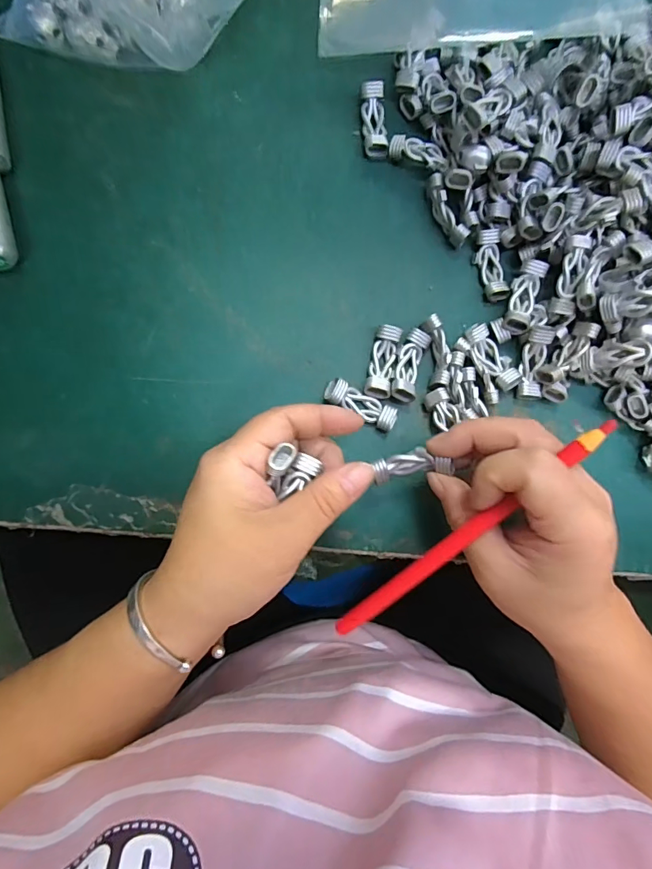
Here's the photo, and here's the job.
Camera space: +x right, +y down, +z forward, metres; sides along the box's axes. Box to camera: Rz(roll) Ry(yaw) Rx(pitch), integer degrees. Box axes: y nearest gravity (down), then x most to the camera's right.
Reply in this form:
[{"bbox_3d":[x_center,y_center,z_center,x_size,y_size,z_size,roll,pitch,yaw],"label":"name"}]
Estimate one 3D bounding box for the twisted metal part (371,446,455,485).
[{"bbox_3d":[0.046,0.016,0.243,0.041,0.011,0.015,-10,85,12],"label":"twisted metal part"}]

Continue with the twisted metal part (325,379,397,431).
[{"bbox_3d":[0.021,-0.018,0.273,0.046,0.012,0.015,26,82,-3],"label":"twisted metal part"}]

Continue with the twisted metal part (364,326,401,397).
[{"bbox_3d":[0.035,-0.044,0.277,0.015,0.011,0.044,13,83,-5],"label":"twisted metal part"}]

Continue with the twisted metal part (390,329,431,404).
[{"bbox_3d":[0.051,-0.042,0.276,0.015,0.014,0.046,17,82,-4],"label":"twisted metal part"}]

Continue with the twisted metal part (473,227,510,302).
[{"bbox_3d":[0.106,-0.109,0.291,0.016,0.010,0.046,-7,85,-7],"label":"twisted metal part"}]

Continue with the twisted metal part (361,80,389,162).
[{"bbox_3d":[0.031,-0.202,0.292,0.015,0.011,0.046,-5,85,-7],"label":"twisted metal part"}]

